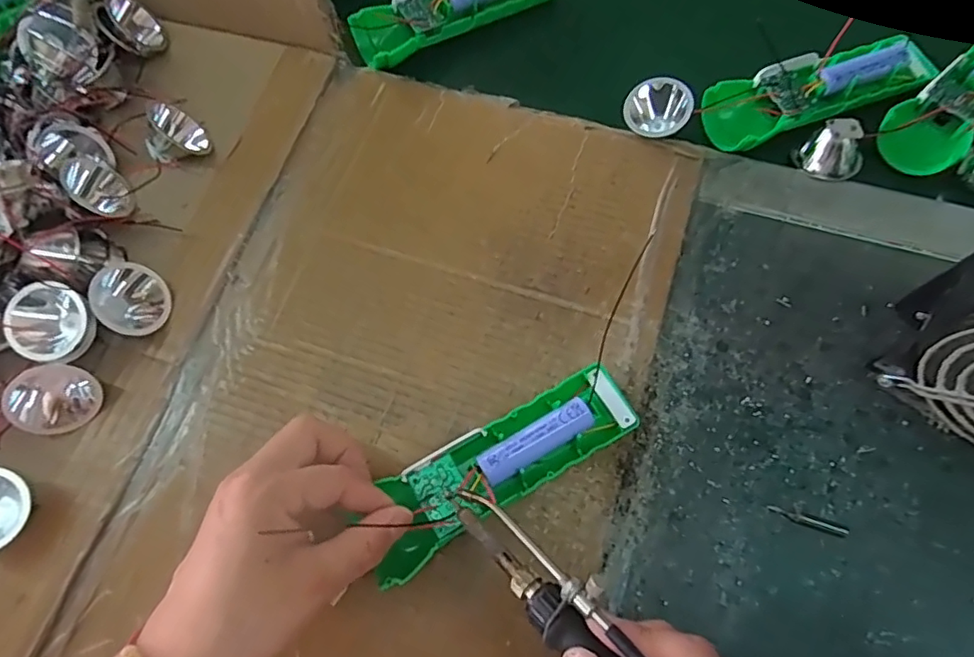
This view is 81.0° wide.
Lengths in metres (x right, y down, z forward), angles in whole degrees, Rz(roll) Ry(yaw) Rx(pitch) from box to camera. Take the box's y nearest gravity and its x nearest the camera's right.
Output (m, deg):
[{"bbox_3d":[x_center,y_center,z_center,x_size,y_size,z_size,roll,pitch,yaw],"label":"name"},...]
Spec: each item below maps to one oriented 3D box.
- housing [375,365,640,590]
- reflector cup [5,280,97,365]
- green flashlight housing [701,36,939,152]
[{"bbox_3d":[0.007,0.070,0.295,0.152,0.029,0.044,-30,74,-11],"label":"housing"},{"bbox_3d":[-0.255,-0.001,0.339,0.039,0.038,0.042,-1,70,3],"label":"reflector cup"},{"bbox_3d":[0.221,-0.162,0.382,0.146,0.032,0.049,-18,70,-3],"label":"green flashlight housing"}]

